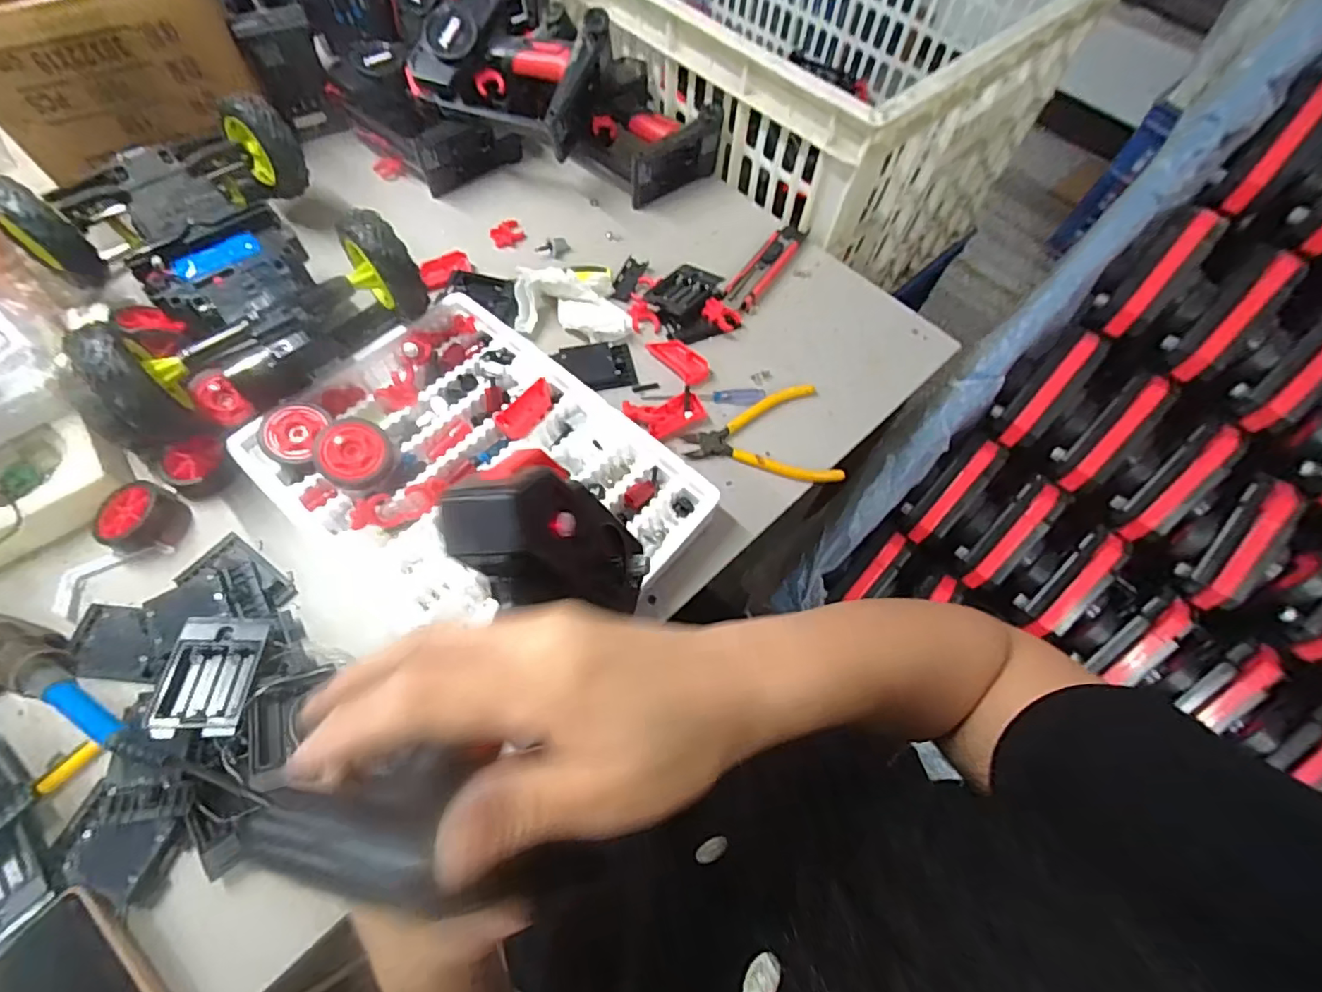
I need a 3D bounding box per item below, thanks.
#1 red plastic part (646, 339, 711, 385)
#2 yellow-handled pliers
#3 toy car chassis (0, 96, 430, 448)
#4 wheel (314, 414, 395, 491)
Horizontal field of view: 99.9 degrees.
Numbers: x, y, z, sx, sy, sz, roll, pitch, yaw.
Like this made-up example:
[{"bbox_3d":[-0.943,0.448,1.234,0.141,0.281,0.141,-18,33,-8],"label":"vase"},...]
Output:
[{"bbox_3d":[0.020,-0.140,0.569,0.034,0.012,0.060,-38,71,-20],"label":"red plastic part"},{"bbox_3d":[0.095,-0.054,0.538,0.141,0.013,0.103,-9,64,-8],"label":"yellow-handled pliers"},{"bbox_3d":[-0.413,-0.213,0.519,0.259,0.131,0.341,-37,71,-19],"label":"toy car chassis"},{"bbox_3d":[-0.254,-0.034,0.463,0.055,0.031,0.056,1,63,-3],"label":"wheel"}]

